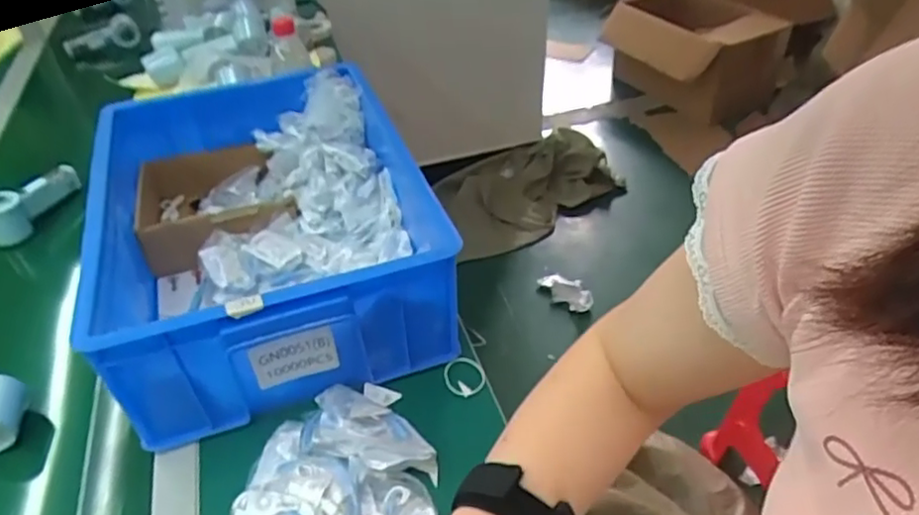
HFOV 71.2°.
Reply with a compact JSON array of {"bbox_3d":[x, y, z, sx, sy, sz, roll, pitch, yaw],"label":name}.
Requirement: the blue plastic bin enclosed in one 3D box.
[{"bbox_3d":[-0.231,-0.048,0.764,0.325,0.161,0.463,-14,42,-15],"label":"blue plastic bin"}]

